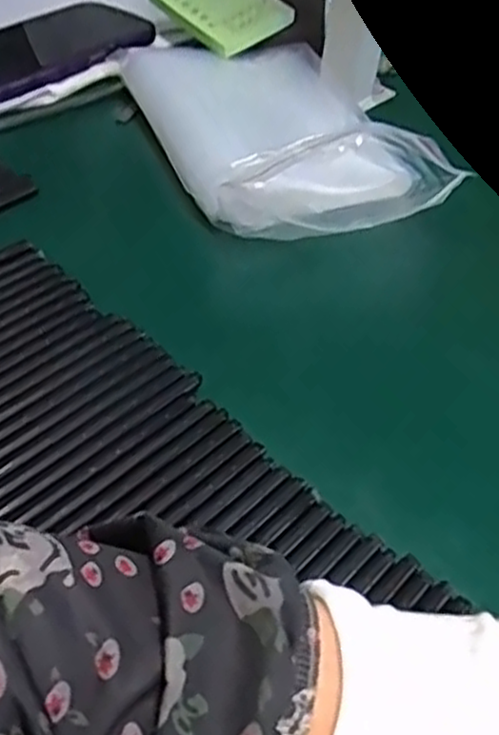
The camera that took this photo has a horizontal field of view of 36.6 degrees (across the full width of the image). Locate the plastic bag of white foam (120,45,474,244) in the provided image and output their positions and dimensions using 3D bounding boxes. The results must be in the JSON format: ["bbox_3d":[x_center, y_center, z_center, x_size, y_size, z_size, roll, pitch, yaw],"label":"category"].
[{"bbox_3d":[0.016,-0.158,0.490,0.150,0.055,0.223,-12,50,-21],"label":"plastic bag of white foam"}]

